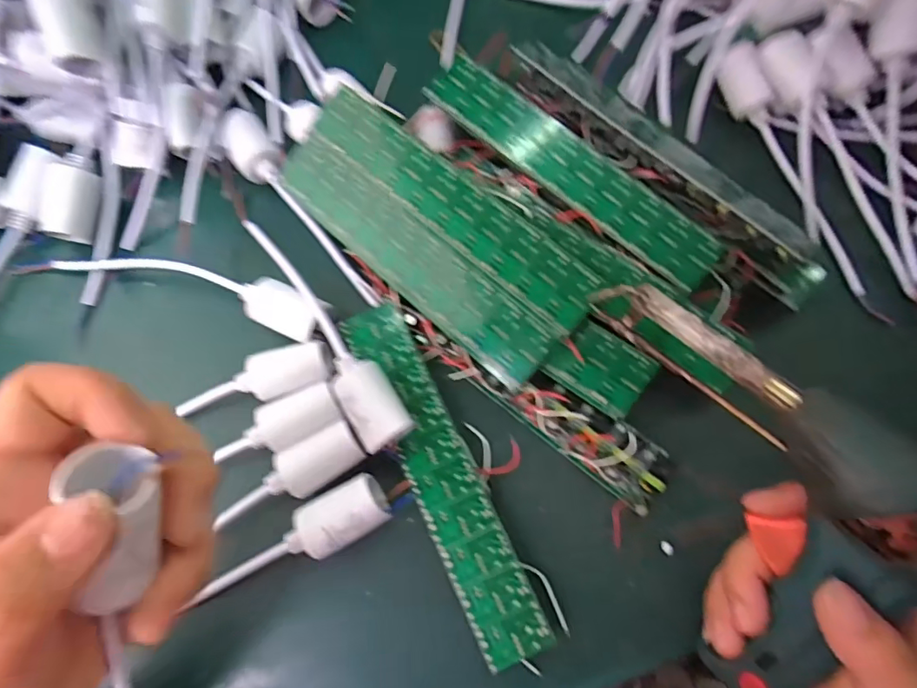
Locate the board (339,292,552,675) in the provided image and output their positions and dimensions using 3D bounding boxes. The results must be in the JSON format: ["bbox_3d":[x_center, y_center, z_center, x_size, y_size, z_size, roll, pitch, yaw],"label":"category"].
[{"bbox_3d":[-0.011,0.068,0.284,0.035,0.012,0.199,-24,73,-9],"label":"board"}]

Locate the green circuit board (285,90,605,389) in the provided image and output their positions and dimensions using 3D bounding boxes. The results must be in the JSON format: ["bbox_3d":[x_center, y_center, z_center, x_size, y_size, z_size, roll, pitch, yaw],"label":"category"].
[{"bbox_3d":[-0.018,-0.065,0.300,0.195,0.006,0.075,41,100,12],"label":"green circuit board"}]

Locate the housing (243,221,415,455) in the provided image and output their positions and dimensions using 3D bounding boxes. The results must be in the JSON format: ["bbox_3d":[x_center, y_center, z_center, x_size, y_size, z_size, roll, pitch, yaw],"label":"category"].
[{"bbox_3d":[-0.080,-0.017,0.295,0.028,0.024,0.172,-31,75,-11],"label":"housing"}]

